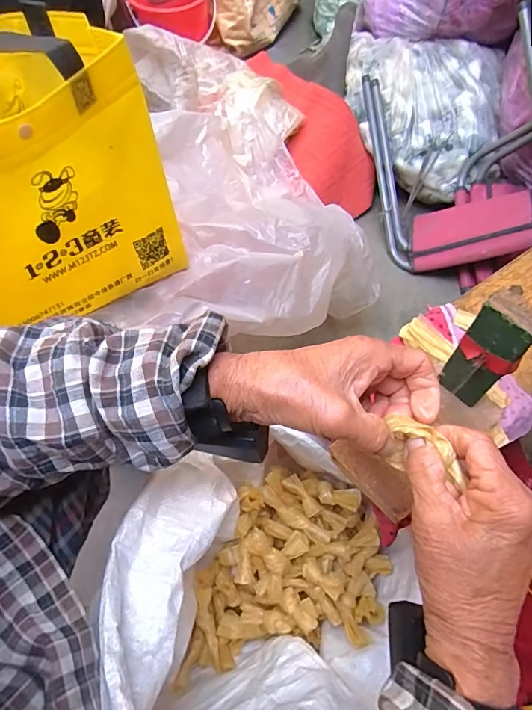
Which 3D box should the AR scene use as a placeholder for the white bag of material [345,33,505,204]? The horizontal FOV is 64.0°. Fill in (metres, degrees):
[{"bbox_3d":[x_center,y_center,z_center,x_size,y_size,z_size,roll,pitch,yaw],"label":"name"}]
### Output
[{"bbox_3d":[0.344,-0.560,0.977,0.344,0.156,0.360,11,64,7],"label":"white bag of material"}]

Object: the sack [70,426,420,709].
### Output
[{"bbox_3d":[0.007,0.204,0.367,0.250,0.201,0.216,-19,64,-8],"label":"sack"}]

